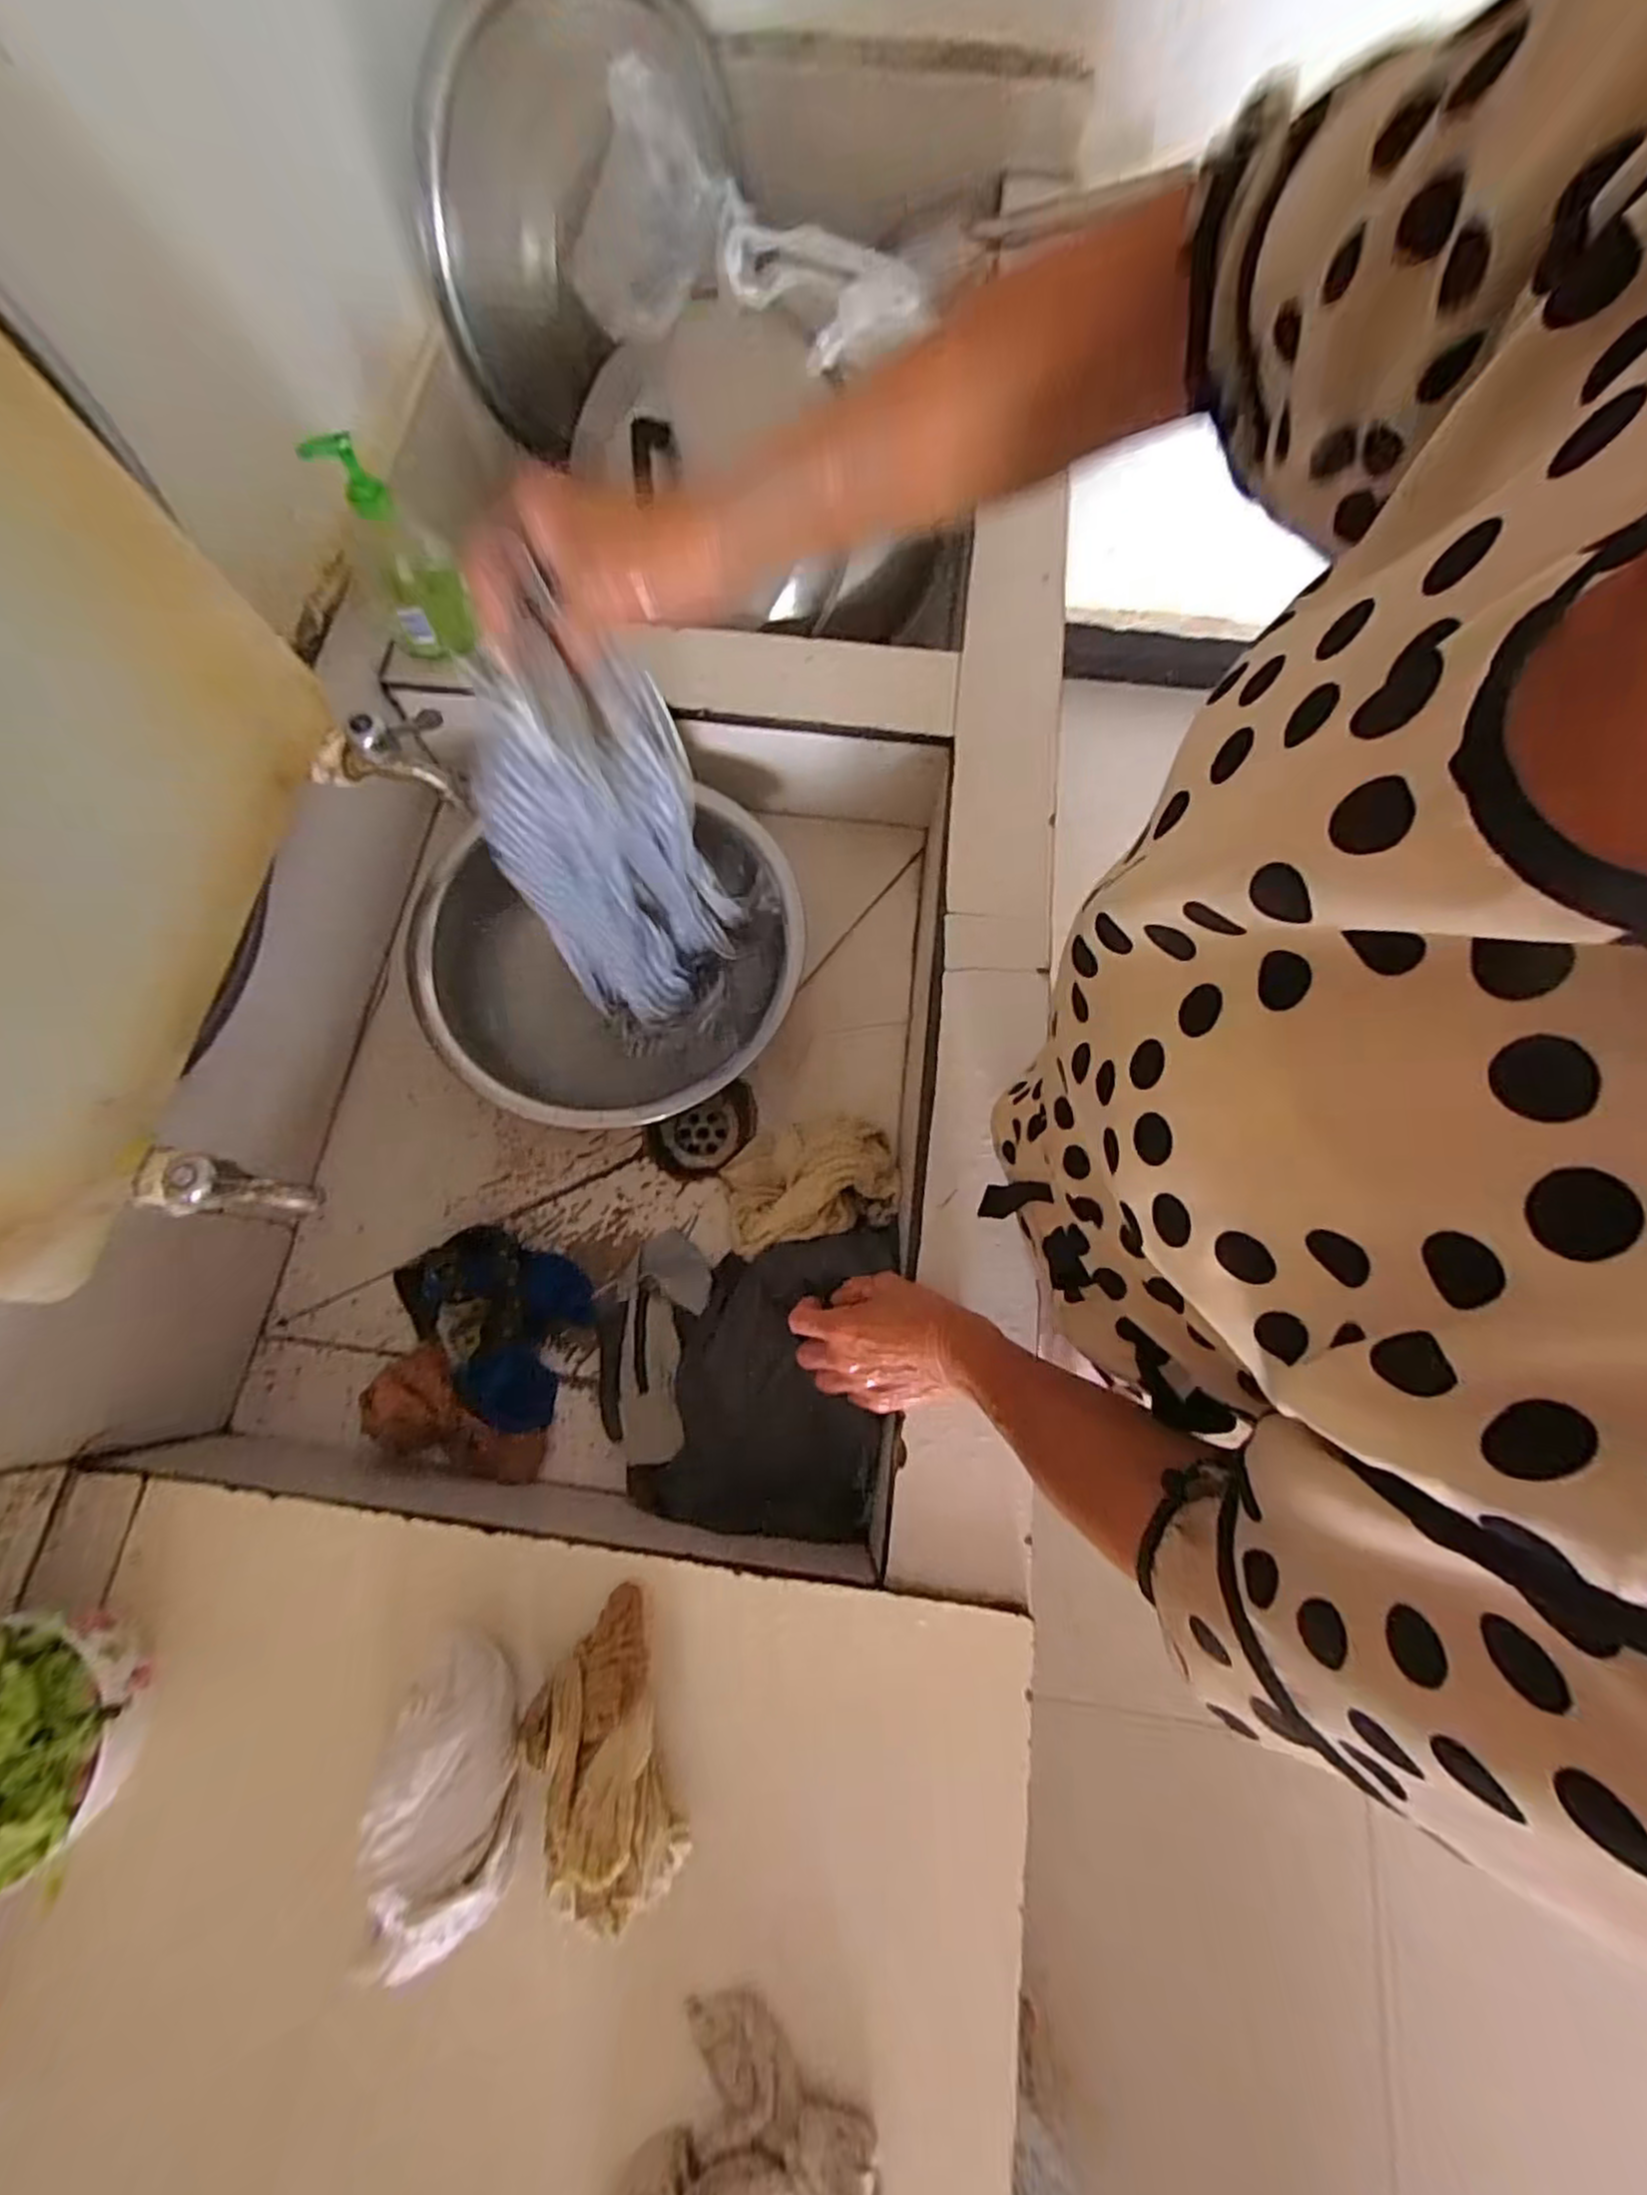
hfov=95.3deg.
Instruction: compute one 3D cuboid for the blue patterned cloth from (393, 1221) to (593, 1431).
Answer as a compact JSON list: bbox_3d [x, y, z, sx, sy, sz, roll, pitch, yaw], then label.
[{"bbox_3d":[-0.272,0.185,0.633,0.131,0.069,0.178,-34,75,-8],"label":"blue patterned cloth"}]

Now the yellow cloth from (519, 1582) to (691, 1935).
[{"bbox_3d":[-0.130,0.377,0.431,0.073,0.064,0.145,-17,73,-4],"label":"yellow cloth"}]

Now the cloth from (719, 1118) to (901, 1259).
[{"bbox_3d":[-0.014,0.069,0.657,0.151,0.084,0.109,-14,73,-3],"label":"cloth"}]

